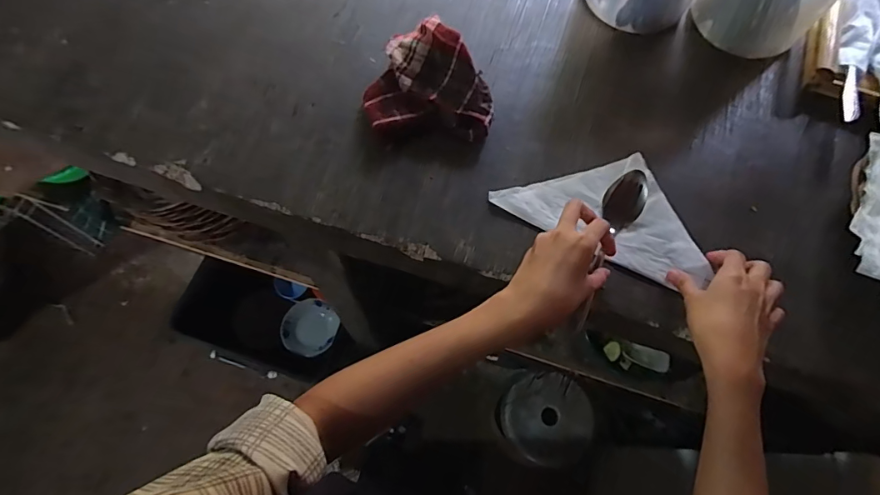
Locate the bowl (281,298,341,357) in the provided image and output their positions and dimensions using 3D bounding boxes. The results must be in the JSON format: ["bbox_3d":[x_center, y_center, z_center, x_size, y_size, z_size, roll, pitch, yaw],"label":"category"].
[{"bbox_3d":[-0.350,0.211,1.248,0.143,0.035,0.150,1,69,-2],"label":"bowl"}]

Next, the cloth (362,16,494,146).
[{"bbox_3d":[-0.013,-0.175,0.501,0.133,0.065,0.111,-5,69,-4],"label":"cloth"}]

